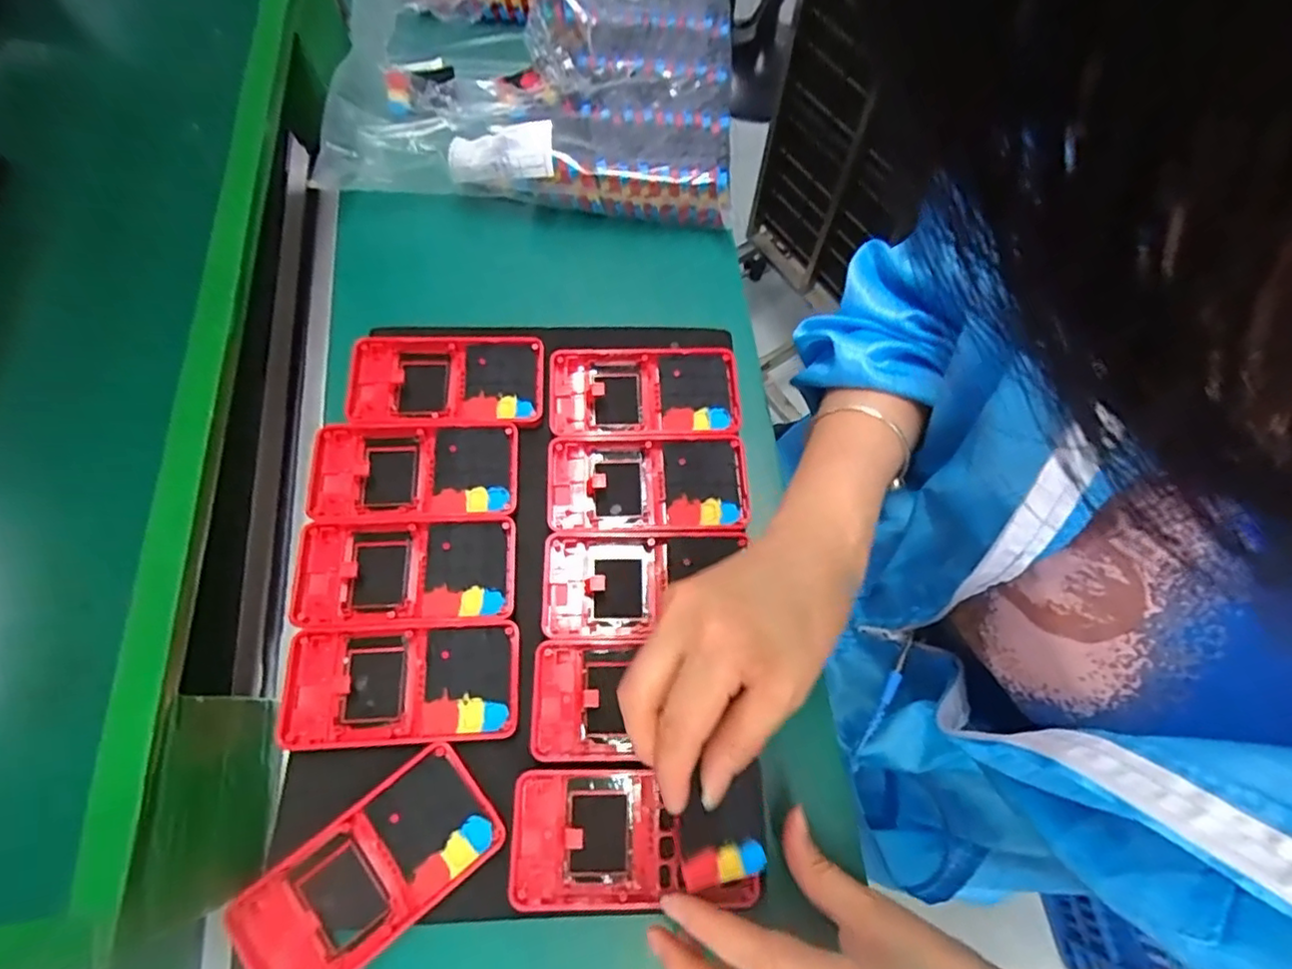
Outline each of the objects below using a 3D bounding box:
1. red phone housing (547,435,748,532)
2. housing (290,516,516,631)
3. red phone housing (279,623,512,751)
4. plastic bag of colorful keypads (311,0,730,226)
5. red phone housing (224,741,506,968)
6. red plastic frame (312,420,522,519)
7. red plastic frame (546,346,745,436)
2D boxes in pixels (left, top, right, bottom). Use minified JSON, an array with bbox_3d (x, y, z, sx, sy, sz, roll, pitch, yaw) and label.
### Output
[{"bbox_3d":[0.000,0.000,0.384,0.120,0.015,0.061,-1,69,-2],"label":"red phone housing"},{"bbox_3d":[-0.140,0.051,0.357,0.123,0.011,0.061,-2,69,-2],"label":"housing"},{"bbox_3d":[-0.133,0.109,0.337,0.123,0.016,0.061,-3,69,-3],"label":"red phone housing"},{"bbox_3d":[-0.082,-0.344,0.484,0.295,0.084,0.279,3,66,3],"label":"plastic bag of colorful keypads"},{"bbox_3d":[-0.136,0.192,0.304,0.122,0.015,0.063,-37,74,-14],"label":"red phone housing"},{"bbox_3d":[-0.142,-0.008,0.375,0.122,0.011,0.061,-2,69,-3],"label":"red plastic frame"},{"bbox_3d":[-0.001,-0.061,0.399,0.122,0.010,0.061,-1,69,-2],"label":"red plastic frame"}]

